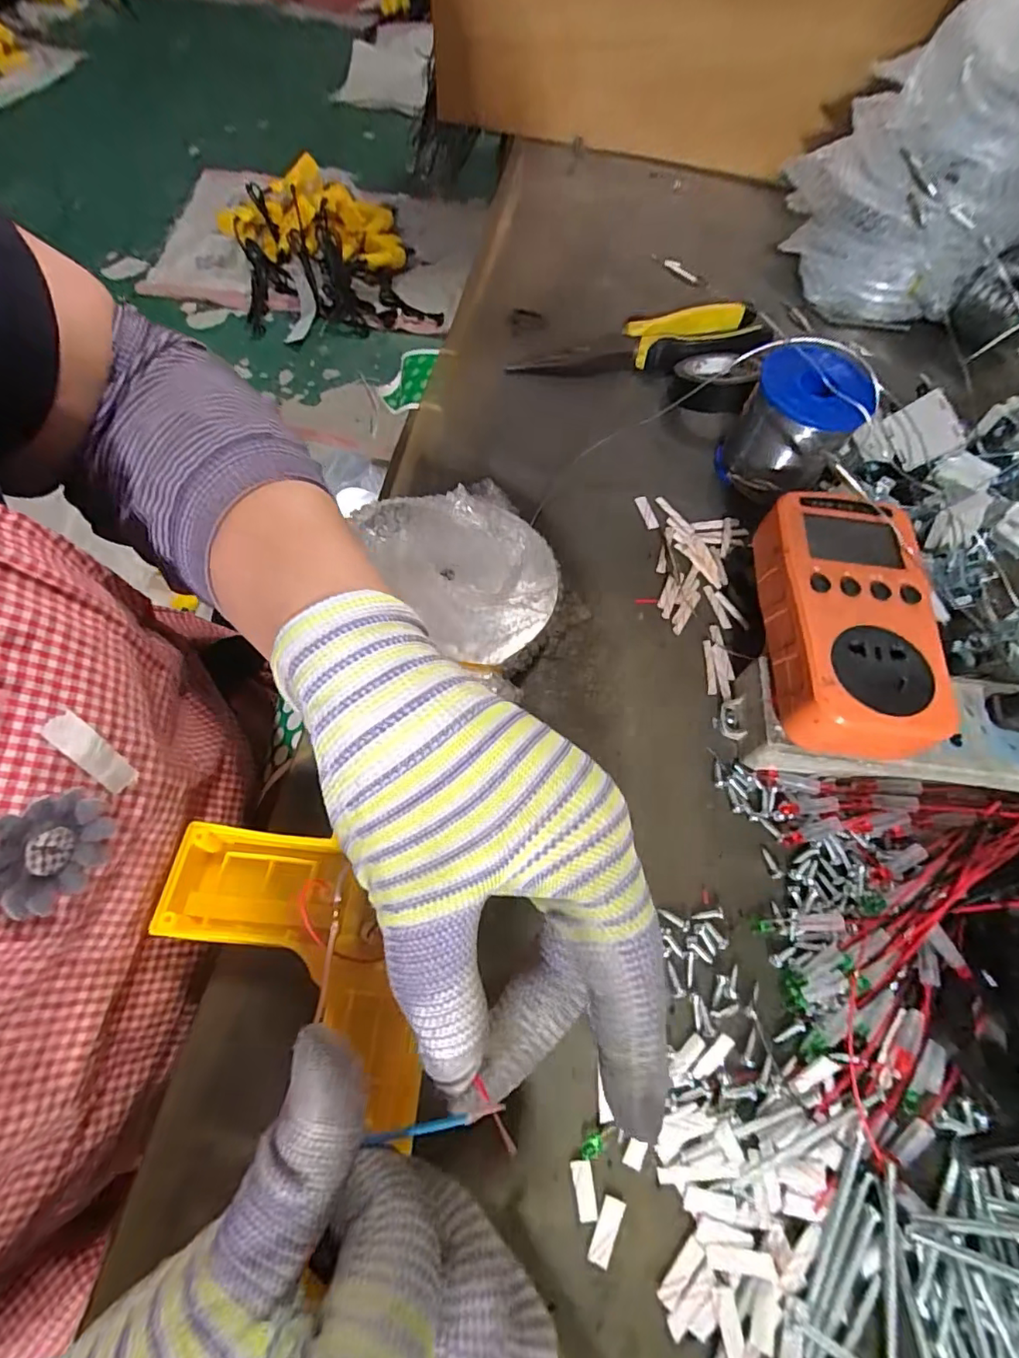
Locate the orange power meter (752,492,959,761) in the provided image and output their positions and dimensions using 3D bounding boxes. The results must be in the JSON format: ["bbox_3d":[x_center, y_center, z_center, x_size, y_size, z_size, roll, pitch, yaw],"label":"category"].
[{"bbox_3d":[0.156,-0.028,0.250,0.067,0.031,0.125,5,65,-1],"label":"orange power meter"}]

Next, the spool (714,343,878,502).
[{"bbox_3d":[0.165,-0.146,0.322,0.063,0.068,0.060,1,66,-3],"label":"spool"}]

